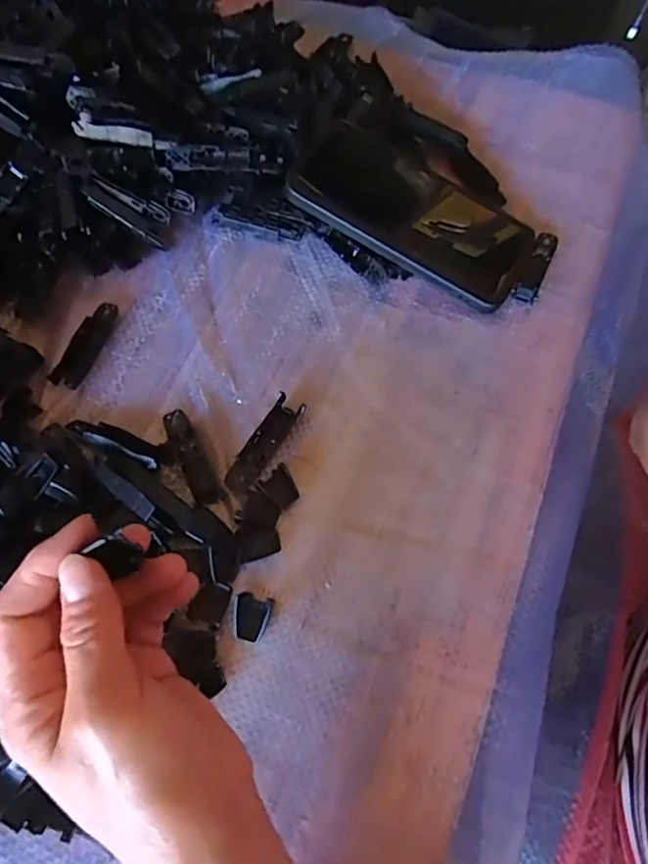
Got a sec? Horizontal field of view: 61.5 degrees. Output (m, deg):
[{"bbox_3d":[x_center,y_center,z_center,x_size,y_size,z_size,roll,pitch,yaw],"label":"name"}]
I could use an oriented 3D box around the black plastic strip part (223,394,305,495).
[{"bbox_3d":[-0.035,0.007,0.322,0.018,0.008,0.065,29,69,13],"label":"black plastic strip part"}]

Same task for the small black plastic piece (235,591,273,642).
[{"bbox_3d":[-0.038,0.096,0.284,0.018,0.007,0.023,15,66,8],"label":"small black plastic piece"}]

